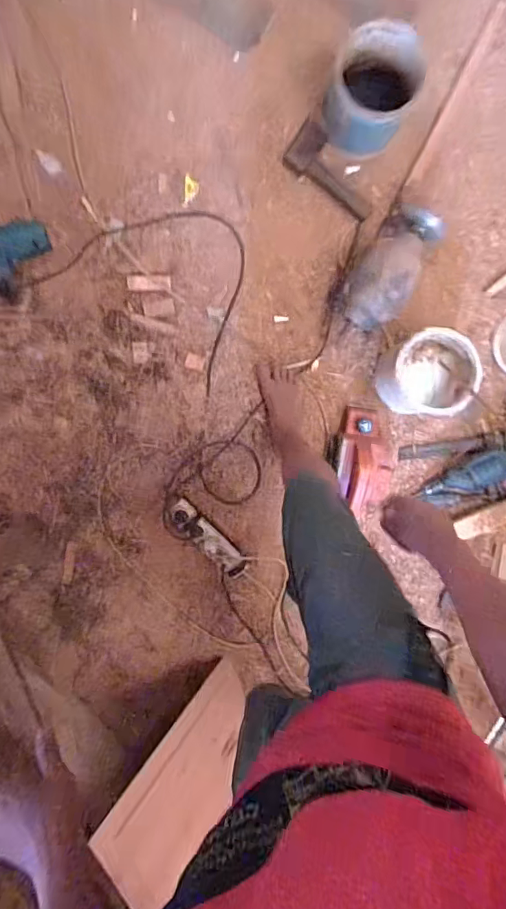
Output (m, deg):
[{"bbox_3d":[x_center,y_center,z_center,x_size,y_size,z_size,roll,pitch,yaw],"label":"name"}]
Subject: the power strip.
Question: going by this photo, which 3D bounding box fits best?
[{"bbox_3d":[-0.112,0.217,1.297,0.238,0.032,0.064,44,92,-2],"label":"power strip"}]

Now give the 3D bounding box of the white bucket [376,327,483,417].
[{"bbox_3d":[0.400,-0.182,1.194,0.181,0.189,0.174,0,93,0],"label":"white bucket"}]

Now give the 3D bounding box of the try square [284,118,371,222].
[{"bbox_3d":[0.191,-0.667,1.219,0.246,0.033,0.098,42,92,-2],"label":"try square"}]

